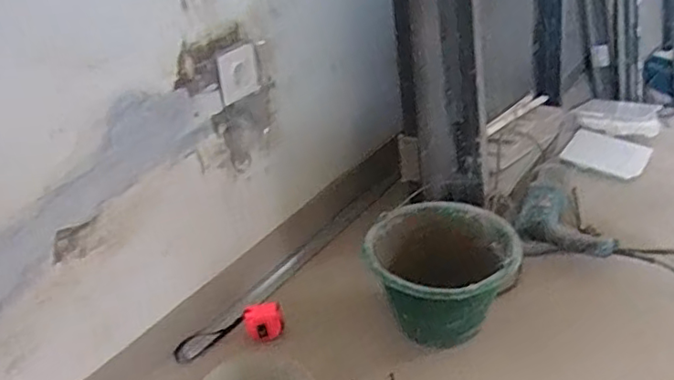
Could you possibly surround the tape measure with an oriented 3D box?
[{"bbox_3d":[-0.199,0.266,1.118,0.202,0.066,0.059,-15,33,-15],"label":"tape measure"}]

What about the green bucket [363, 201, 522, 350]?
[{"bbox_3d":[0.198,0.160,1.151,0.267,0.172,0.256,-1,30,1],"label":"green bucket"}]

